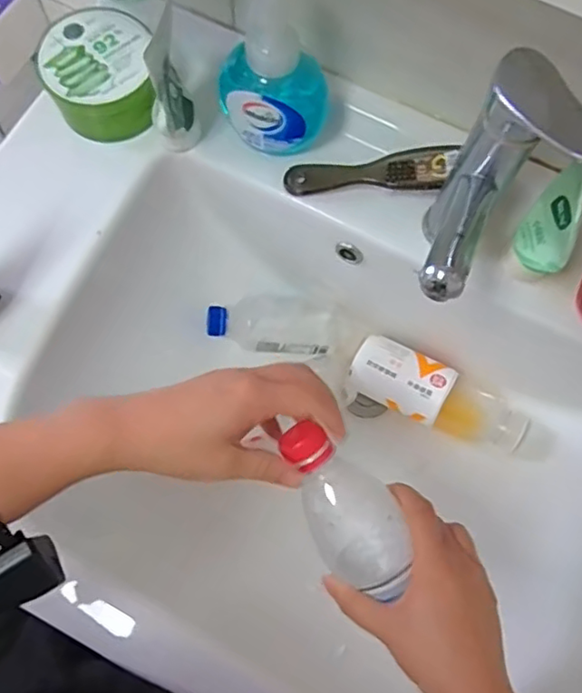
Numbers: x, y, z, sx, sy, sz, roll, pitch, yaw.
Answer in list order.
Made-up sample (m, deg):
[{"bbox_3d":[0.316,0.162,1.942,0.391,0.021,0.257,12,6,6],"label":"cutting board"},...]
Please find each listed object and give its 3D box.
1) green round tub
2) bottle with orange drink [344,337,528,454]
[{"bbox_3d":[-0.169,-0.243,0.547,0.091,0.066,0.088,0,73,-1],"label":"green round tub"},{"bbox_3d":[0.152,0.053,0.637,0.181,0.063,0.063,24,74,7],"label":"bottle with orange drink"}]

